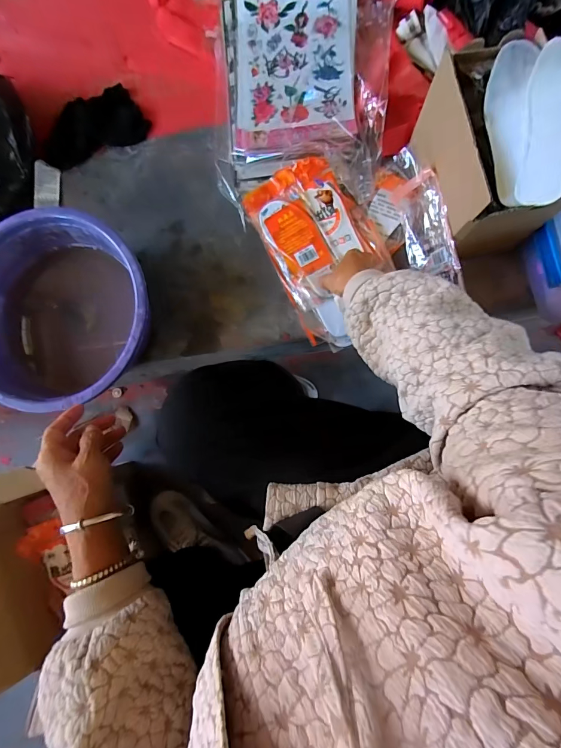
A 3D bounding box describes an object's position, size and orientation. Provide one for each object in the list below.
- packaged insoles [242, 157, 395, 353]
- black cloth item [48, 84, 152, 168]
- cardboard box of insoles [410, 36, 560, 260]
[{"bbox_3d":[0.074,-0.197,0.564,0.170,0.026,0.288,-25,85,2],"label":"packaged insoles"},{"bbox_3d":[-0.334,-0.433,0.622,0.182,0.034,0.090,-27,85,2],"label":"black cloth item"},{"bbox_3d":[0.273,-0.275,0.464,0.152,0.158,0.196,-16,86,3],"label":"cardboard box of insoles"}]

